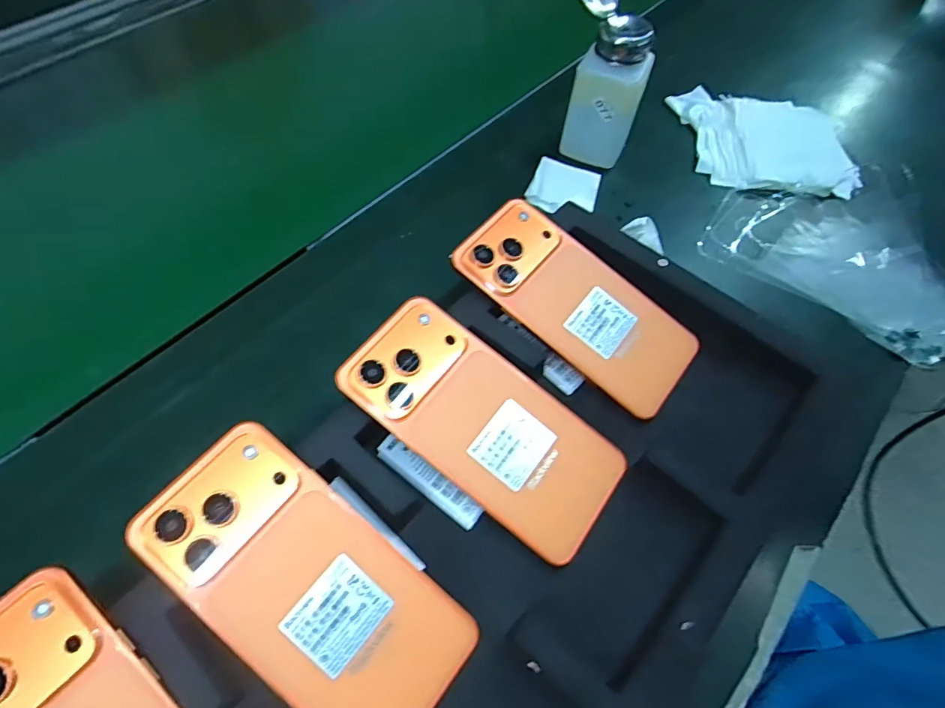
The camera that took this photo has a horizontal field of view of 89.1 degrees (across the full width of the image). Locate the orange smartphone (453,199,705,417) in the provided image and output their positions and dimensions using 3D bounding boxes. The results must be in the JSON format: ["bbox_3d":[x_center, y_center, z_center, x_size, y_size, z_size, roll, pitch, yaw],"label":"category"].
[{"bbox_3d":[0.070,-0.035,0.314,0.161,0.009,0.075,41,64,6],"label":"orange smartphone"}]

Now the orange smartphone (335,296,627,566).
[{"bbox_3d":[0.007,0.037,0.274,0.161,0.005,0.074,39,64,5],"label":"orange smartphone"}]

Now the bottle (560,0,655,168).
[{"bbox_3d":[0.110,-0.212,0.392,0.063,0.117,0.050,13,62,14],"label":"bottle"}]

